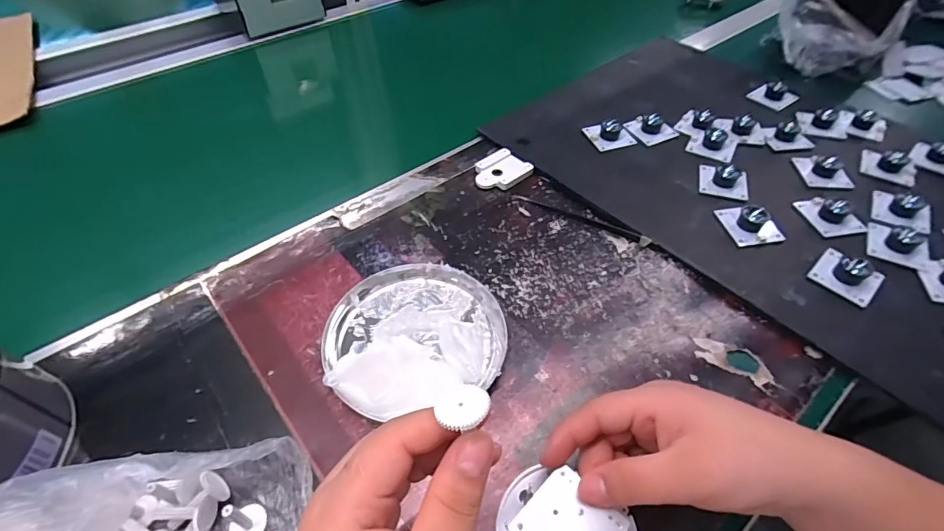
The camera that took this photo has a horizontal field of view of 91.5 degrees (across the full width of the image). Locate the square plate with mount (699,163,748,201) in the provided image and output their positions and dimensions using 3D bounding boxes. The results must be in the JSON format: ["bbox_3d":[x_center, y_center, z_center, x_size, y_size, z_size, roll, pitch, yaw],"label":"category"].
[{"bbox_3d":[0.240,-0.084,0.436,0.040,0.021,0.040,14,51,12],"label":"square plate with mount"}]

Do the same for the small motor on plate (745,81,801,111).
[{"bbox_3d":[0.355,-0.201,0.542,0.042,0.017,0.043,-27,54,-21],"label":"small motor on plate"}]

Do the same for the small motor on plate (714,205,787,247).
[{"bbox_3d":[0.243,-0.040,0.397,0.039,0.022,0.043,-8,50,-7],"label":"small motor on plate"}]

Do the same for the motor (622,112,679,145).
[{"bbox_3d":[0.194,-0.155,0.494,0.042,0.023,0.042,-21,52,-17],"label":"motor"}]

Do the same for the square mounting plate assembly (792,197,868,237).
[{"bbox_3d":[0.319,-0.049,0.406,0.038,0.021,0.045,-6,49,-5],"label":"square mounting plate assembly"}]

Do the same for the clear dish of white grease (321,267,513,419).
[{"bbox_3d":[-0.042,0.044,0.331,0.126,0.028,0.117,0,49,0],"label":"clear dish of white grease"}]

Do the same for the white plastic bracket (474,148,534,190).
[{"bbox_3d":[0.026,-0.094,0.459,0.054,0.010,0.048,-35,57,-26],"label":"white plastic bracket"}]

